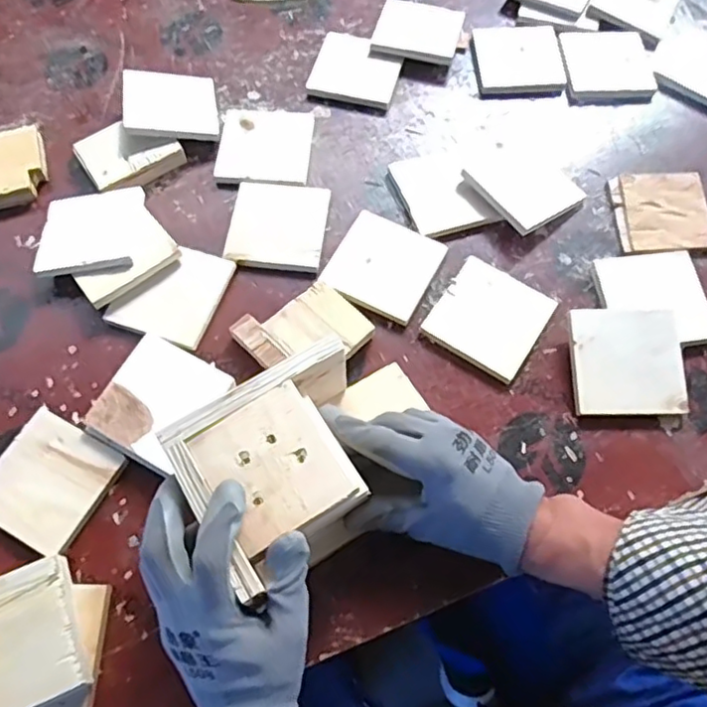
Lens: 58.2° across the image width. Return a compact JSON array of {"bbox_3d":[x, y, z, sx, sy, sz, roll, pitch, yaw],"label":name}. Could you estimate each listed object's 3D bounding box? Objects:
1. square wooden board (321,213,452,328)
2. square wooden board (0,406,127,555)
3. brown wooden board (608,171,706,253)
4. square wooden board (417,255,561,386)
[{"bbox_3d":[0.027,-0.081,0.583,0.091,0.009,0.093,27,68,10],"label":"square wooden board"},{"bbox_3d":[-0.241,0.101,0.504,0.086,0.013,0.090,26,68,10],"label":"square wooden board"},{"bbox_3d":[0.301,-0.138,0.616,0.089,0.009,0.089,-3,66,-2],"label":"brown wooden board"},{"bbox_3d":[0.120,-0.032,0.561,0.091,0.009,0.092,32,69,12],"label":"square wooden board"}]

